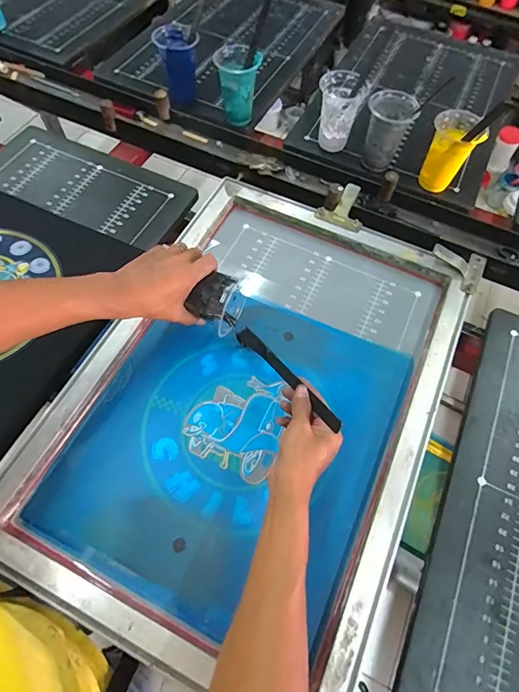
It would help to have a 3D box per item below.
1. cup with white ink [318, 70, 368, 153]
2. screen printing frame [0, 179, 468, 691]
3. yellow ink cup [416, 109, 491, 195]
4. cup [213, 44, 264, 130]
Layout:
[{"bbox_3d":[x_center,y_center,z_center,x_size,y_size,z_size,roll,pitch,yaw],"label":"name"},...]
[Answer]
[{"bbox_3d":[0.152,-0.449,0.765,0.079,0.124,0.076,1,63,-2],"label":"cup with white ink"},{"bbox_3d":[0.005,0.053,0.559,0.447,0.035,0.649,24,65,10],"label":"screen printing frame"},{"bbox_3d":[0.341,-0.346,0.711,0.081,0.127,0.075,1,63,-2],"label":"yellow ink cup"},{"bbox_3d":[-0.041,-0.527,0.799,0.088,0.123,0.106,5,63,1],"label":"cup"}]

